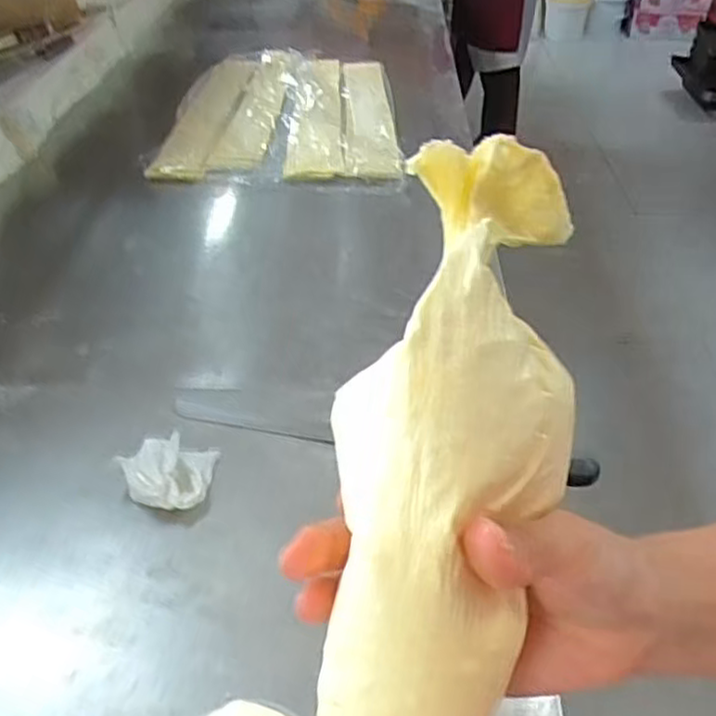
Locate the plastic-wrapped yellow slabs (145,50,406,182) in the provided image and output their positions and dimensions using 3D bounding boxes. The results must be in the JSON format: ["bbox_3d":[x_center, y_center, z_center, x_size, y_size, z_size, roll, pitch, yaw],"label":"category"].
[{"bbox_3d":[-0.135,-0.489,1.419,0.415,0.039,0.621,0,39,1],"label":"plastic-wrapped yellow slabs"}]

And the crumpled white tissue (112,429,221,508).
[{"bbox_3d":[-0.176,0.099,0.662,0.085,0.035,0.080,7,39,10],"label":"crumpled white tissue"}]

